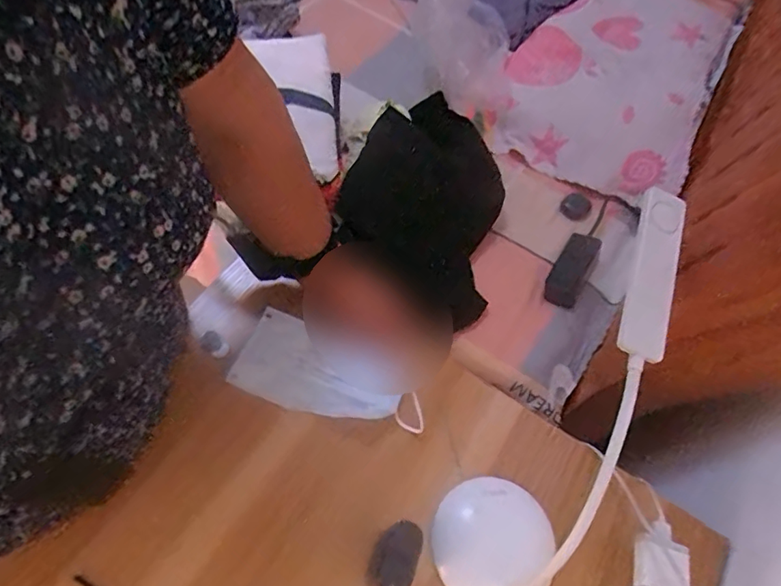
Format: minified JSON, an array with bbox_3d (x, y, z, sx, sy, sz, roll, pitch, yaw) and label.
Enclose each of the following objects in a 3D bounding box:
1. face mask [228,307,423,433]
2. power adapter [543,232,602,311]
[{"bbox_3d":[-0.061,0.091,0.552,0.199,0.009,0.087,22,67,7],"label":"face mask"},{"bbox_3d":[0.313,-0.038,0.921,0.059,0.026,0.129,26,98,13],"label":"power adapter"}]

